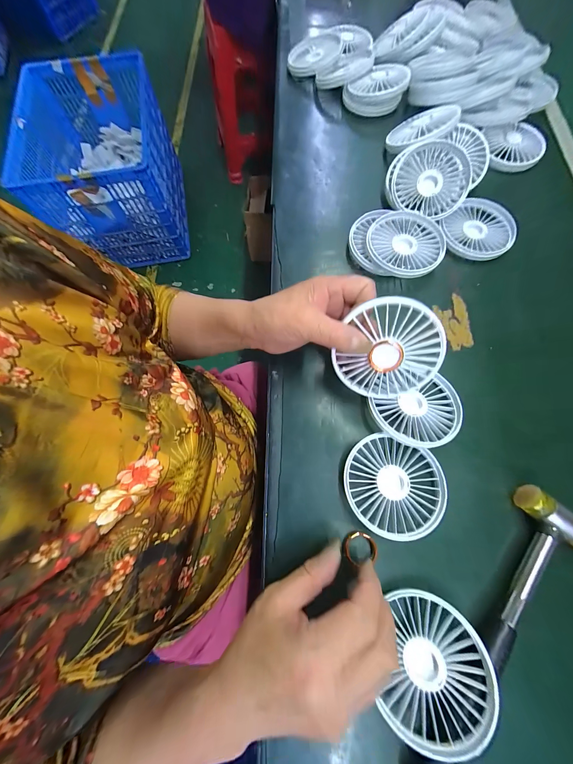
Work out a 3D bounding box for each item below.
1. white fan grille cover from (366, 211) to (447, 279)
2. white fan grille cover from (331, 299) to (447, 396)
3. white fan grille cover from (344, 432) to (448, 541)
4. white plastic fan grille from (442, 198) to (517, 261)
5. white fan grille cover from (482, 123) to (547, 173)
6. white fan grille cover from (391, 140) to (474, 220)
[{"bbox_3d":[0.142,-0.167,0.301,0.086,0.014,0.091,23,78,7],"label":"white fan grille cover"},{"bbox_3d":[0.086,-0.024,0.213,0.082,0.088,0.010,21,34,4],"label":"white fan grille cover"},{"bbox_3d":[0.098,0.096,0.233,0.087,0.019,0.081,22,75,7],"label":"white fan grille cover"},{"bbox_3d":[0.243,-0.193,0.316,0.079,0.014,0.091,37,77,11],"label":"white plastic fan grille"},{"bbox_3d":[0.327,-0.338,0.362,0.081,0.016,0.076,4,73,2],"label":"white fan grille cover"},{"bbox_3d":[0.182,-0.252,0.320,0.089,0.021,0.089,18,99,5],"label":"white fan grille cover"}]

